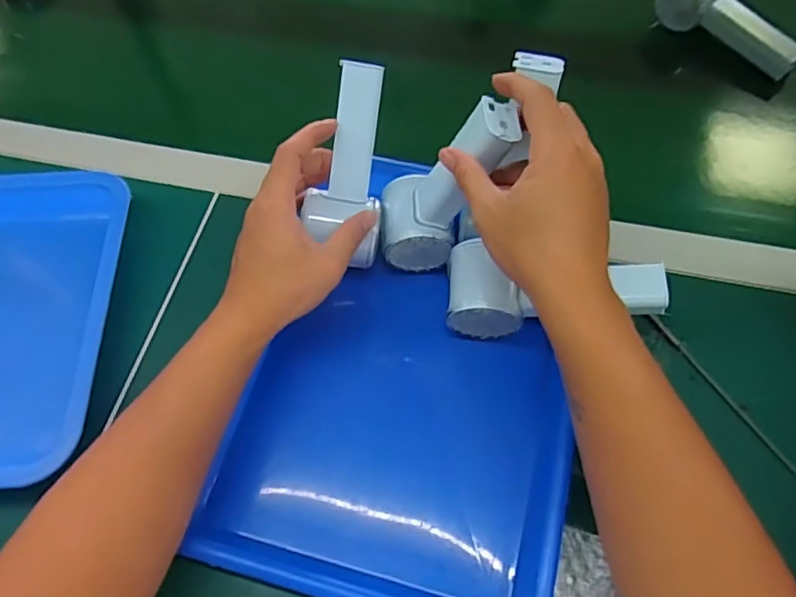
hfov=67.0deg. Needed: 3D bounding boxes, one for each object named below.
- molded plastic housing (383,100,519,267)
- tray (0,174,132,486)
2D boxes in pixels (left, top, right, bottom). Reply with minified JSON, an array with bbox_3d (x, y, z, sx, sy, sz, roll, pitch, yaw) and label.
[{"bbox_3d":[0.033,-0.085,0.434,0.044,0.140,0.060,3,57,-26],"label":"molded plastic housing"},{"bbox_3d":[-0.383,0.023,0.478,0.329,0.064,0.267,-3,60,0],"label":"tray"}]

